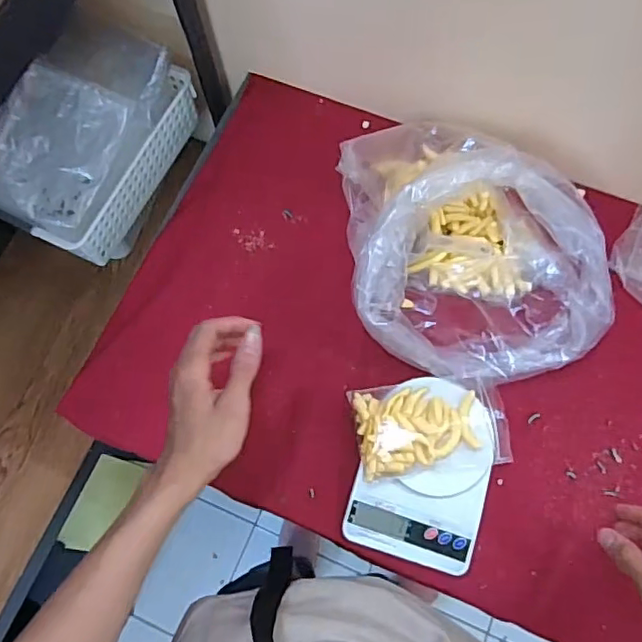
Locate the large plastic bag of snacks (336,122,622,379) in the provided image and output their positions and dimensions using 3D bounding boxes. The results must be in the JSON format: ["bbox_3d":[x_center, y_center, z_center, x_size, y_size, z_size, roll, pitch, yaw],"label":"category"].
[{"bbox_3d":[0.159,-0.087,0.593,0.249,0.148,0.283,-10,73,-1],"label":"large plastic bag of snacks"}]

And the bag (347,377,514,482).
[{"bbox_3d":[0.108,0.104,0.565,0.144,0.025,0.092,-7,67,-3],"label":"bag"}]

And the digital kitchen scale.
[{"bbox_3d":[0.107,0.152,0.574,0.132,0.034,0.184,17,74,7],"label":"digital kitchen scale"}]

